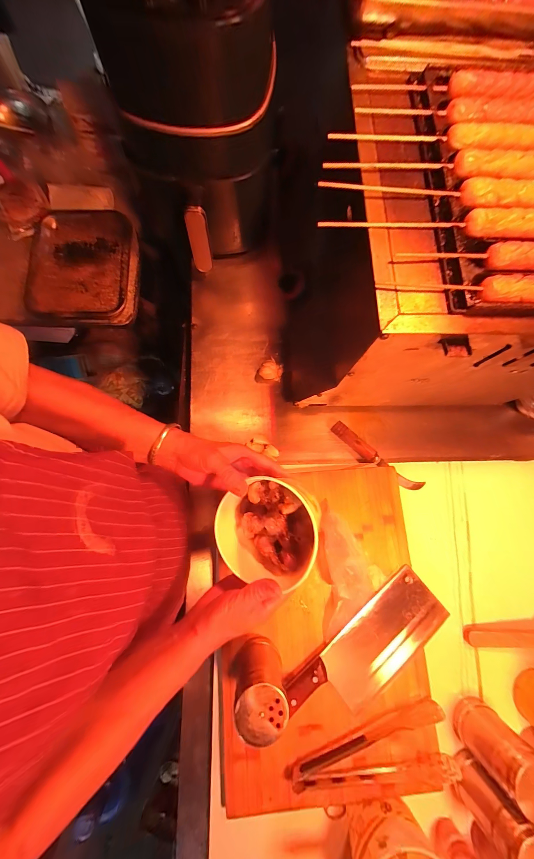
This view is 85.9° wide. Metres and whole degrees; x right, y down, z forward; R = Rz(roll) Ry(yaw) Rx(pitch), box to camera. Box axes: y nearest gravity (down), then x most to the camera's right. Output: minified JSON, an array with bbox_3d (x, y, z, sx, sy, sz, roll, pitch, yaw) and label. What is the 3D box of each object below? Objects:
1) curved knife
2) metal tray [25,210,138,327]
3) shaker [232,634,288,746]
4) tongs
[{"bbox_3d":[0.196,0.051,0.512,0.186,0.017,0.029,37,81,6],"label":"curved knife"},{"bbox_3d":[-0.379,-0.333,0.595,0.202,0.042,0.240,1,79,-1],"label":"metal tray"},{"bbox_3d":[-0.012,0.330,0.374,0.069,0.108,0.062,3,79,0],"label":"shaker"},{"bbox_3d":[0.144,0.449,0.389,0.216,0.032,0.071,-15,80,-3],"label":"tongs"}]

